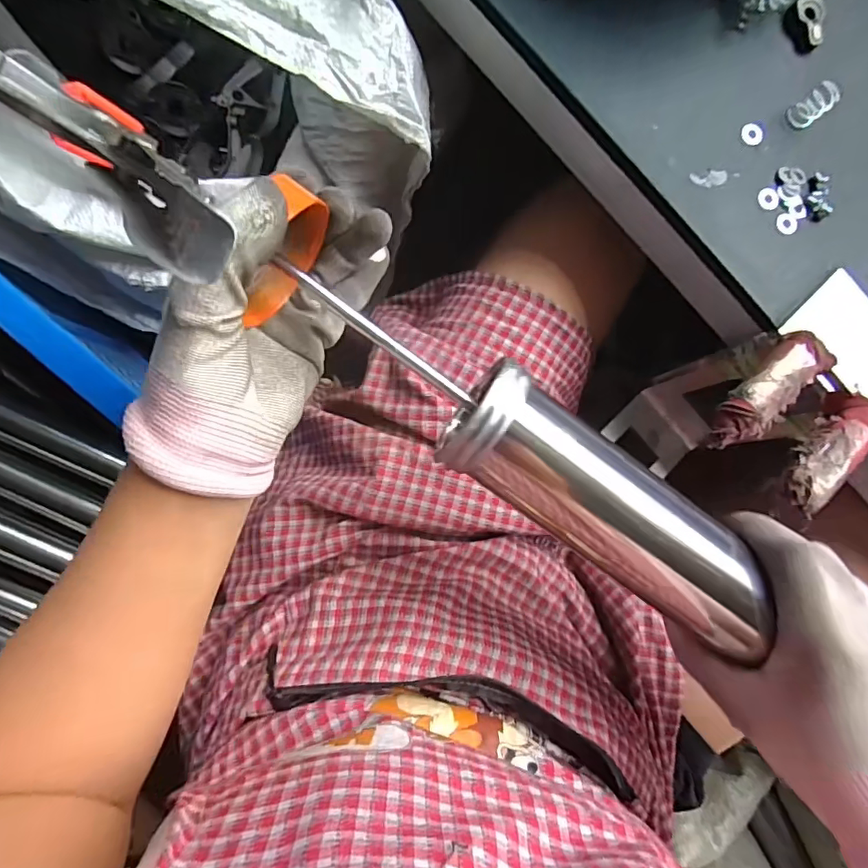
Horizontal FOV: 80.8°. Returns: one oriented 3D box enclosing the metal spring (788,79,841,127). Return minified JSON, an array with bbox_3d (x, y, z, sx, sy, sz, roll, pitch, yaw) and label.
[{"bbox_3d":[0.223,-0.193,0.300,0.015,0.020,0.015,0,87,-6],"label":"metal spring"}]

